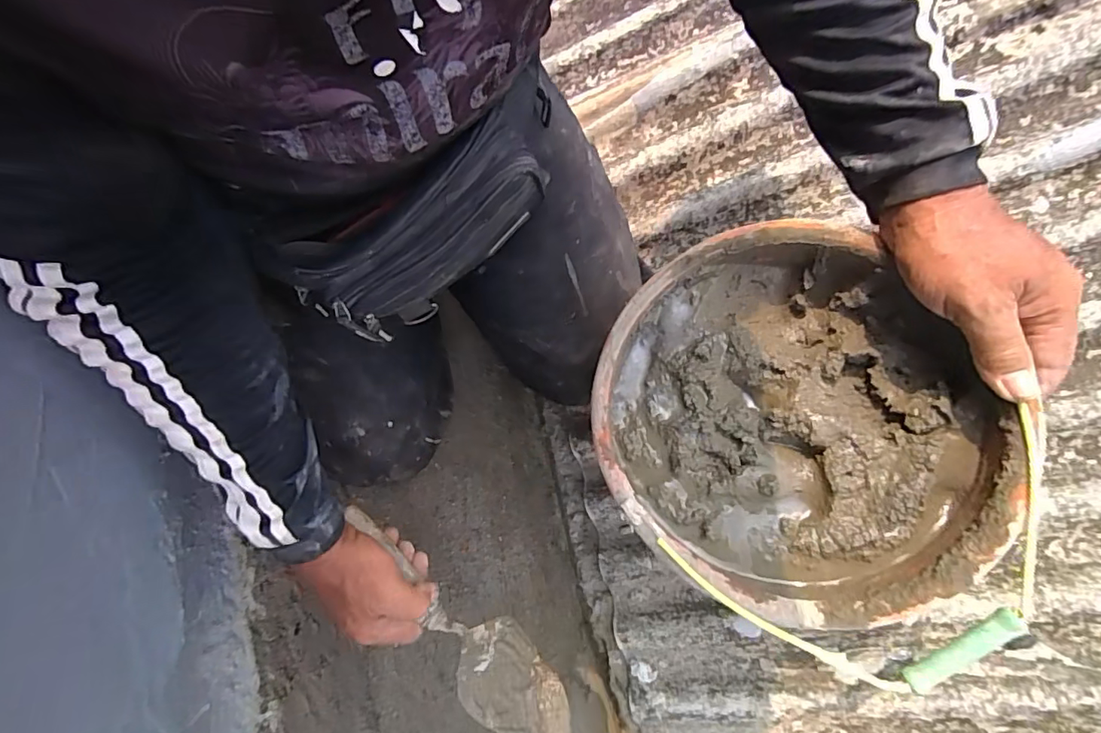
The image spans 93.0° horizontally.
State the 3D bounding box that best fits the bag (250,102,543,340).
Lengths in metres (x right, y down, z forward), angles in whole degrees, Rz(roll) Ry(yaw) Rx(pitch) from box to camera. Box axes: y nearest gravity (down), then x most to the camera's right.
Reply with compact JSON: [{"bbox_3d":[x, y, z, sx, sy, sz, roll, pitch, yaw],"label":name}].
[{"bbox_3d":[-0.091,-0.096,0.381,0.204,0.094,0.073,-30,81,-7],"label":"bag"}]

